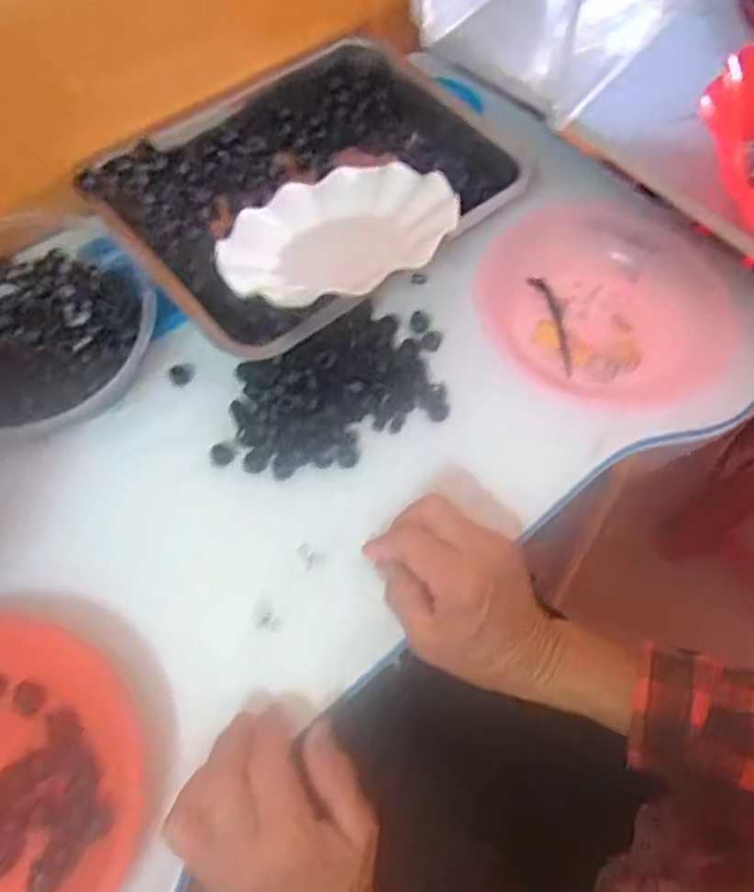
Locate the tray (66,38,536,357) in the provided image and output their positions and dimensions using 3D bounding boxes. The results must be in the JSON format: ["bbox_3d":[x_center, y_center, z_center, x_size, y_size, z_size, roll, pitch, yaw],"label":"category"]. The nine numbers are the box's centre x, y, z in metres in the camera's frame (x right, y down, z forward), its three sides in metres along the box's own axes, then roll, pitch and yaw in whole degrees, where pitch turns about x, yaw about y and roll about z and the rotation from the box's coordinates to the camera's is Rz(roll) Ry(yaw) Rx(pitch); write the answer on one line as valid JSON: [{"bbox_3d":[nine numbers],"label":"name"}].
[{"bbox_3d":[-0.053,-0.224,0.580,0.324,0.050,0.259,-40,71,-20],"label":"tray"}]

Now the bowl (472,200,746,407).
[{"bbox_3d":[0.192,-0.117,0.567,0.217,0.035,0.178,12,63,3],"label":"bowl"}]

